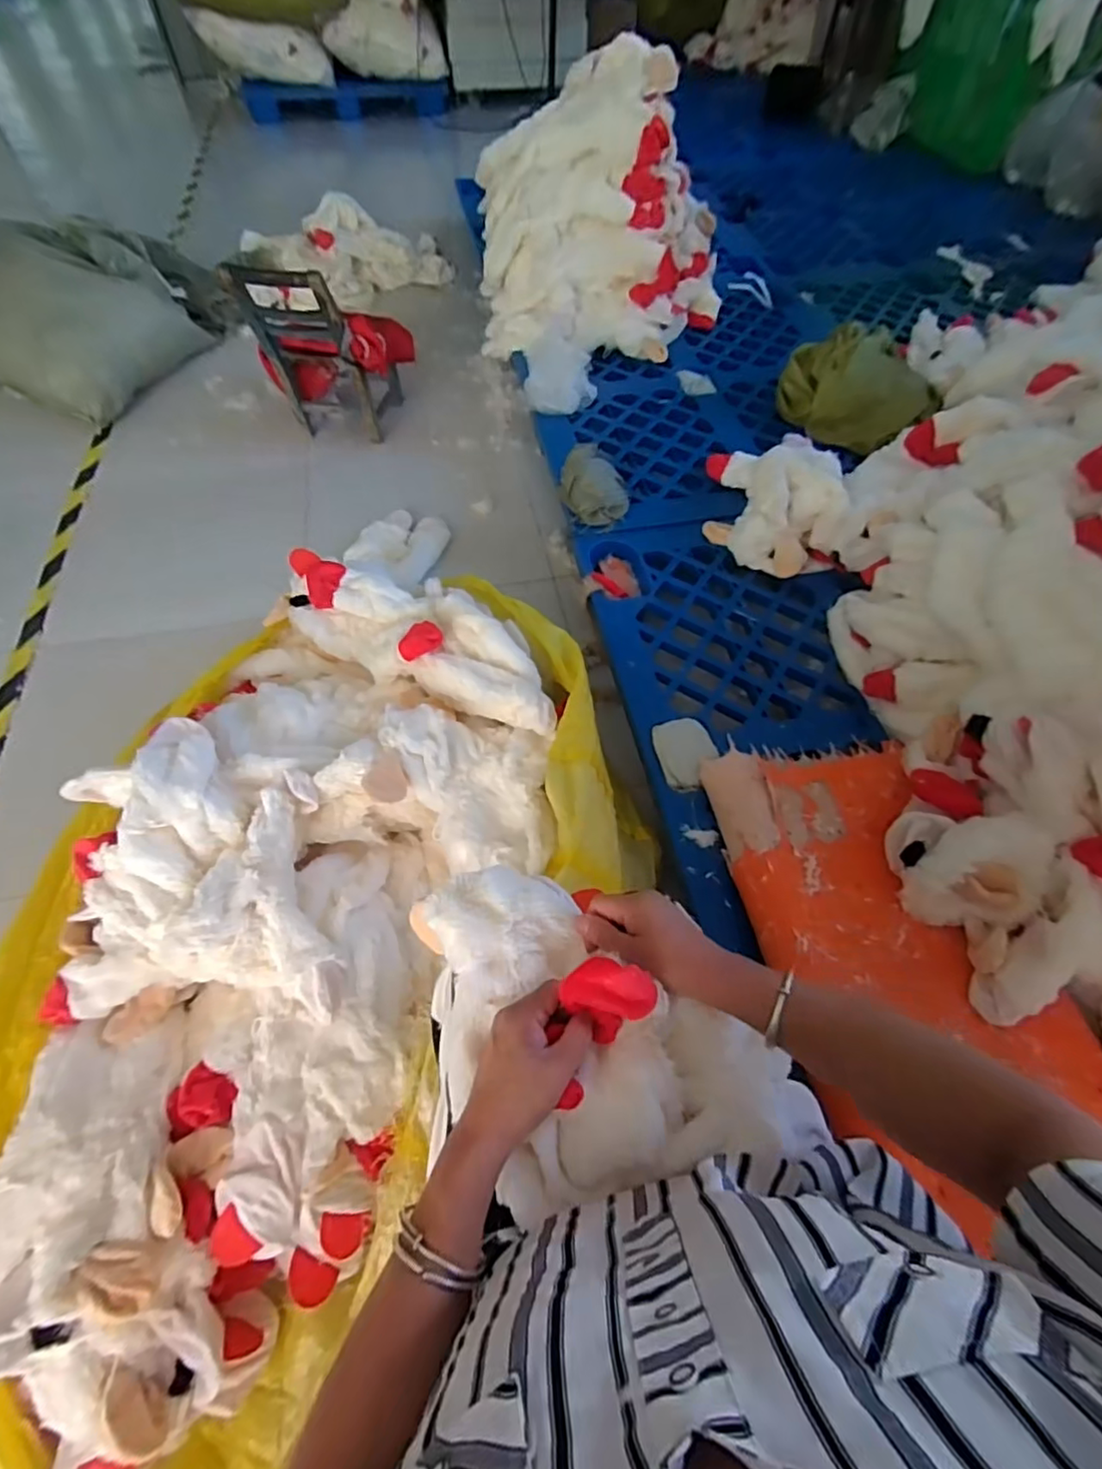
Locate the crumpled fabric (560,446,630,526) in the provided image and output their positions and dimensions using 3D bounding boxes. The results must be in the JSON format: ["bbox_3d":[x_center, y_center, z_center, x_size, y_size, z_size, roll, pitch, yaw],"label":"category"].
[{"bbox_3d":[0.097,-0.561,1.372,0.163,0.089,0.142,27,59,14],"label":"crumpled fabric"}]

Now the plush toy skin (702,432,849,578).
[{"bbox_3d":[0.492,-0.527,1.335,0.267,0.139,0.376,8,57,2],"label":"plush toy skin"}]

